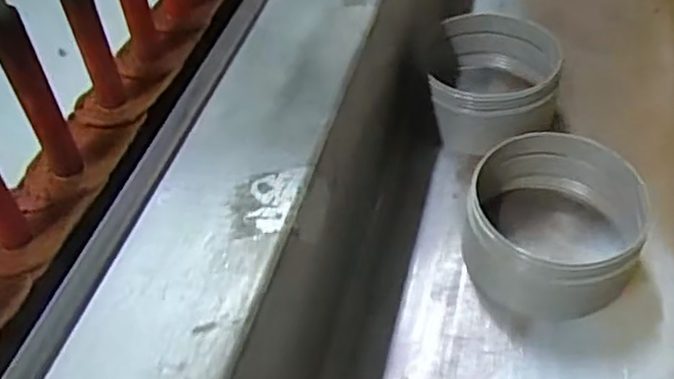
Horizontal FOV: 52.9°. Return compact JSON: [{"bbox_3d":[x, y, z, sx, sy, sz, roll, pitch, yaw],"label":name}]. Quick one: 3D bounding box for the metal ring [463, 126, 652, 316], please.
[{"bbox_3d":[0.173,0.024,0.544,0.134,0.072,0.143,-1,46,2],"label":"metal ring"}]

